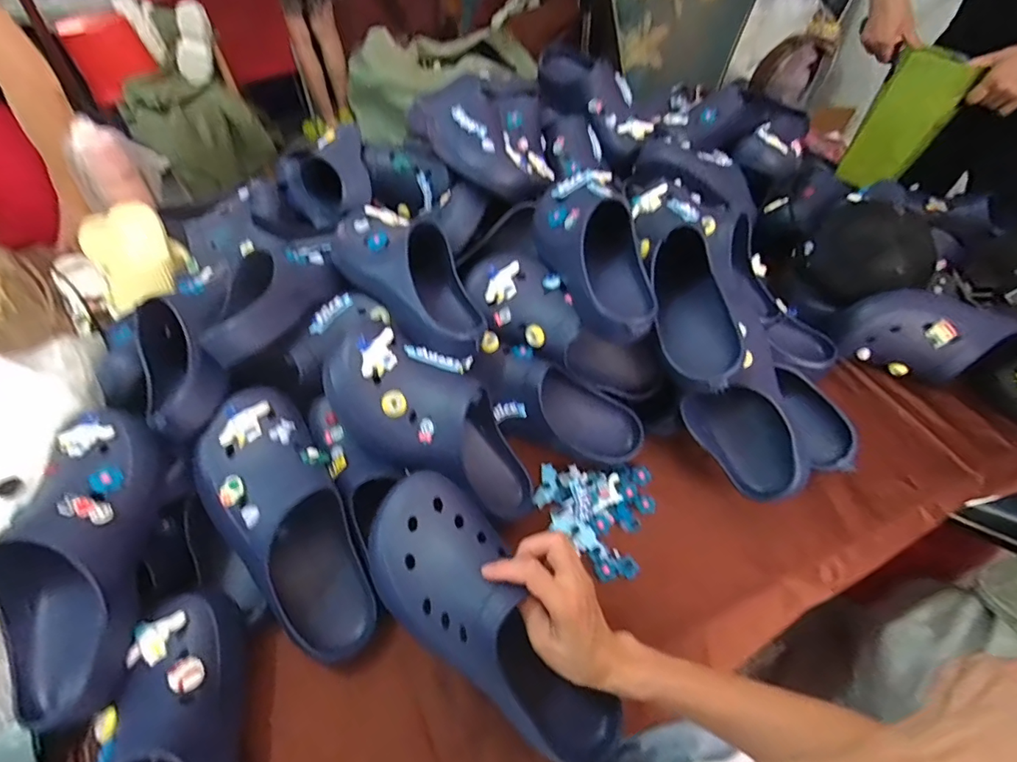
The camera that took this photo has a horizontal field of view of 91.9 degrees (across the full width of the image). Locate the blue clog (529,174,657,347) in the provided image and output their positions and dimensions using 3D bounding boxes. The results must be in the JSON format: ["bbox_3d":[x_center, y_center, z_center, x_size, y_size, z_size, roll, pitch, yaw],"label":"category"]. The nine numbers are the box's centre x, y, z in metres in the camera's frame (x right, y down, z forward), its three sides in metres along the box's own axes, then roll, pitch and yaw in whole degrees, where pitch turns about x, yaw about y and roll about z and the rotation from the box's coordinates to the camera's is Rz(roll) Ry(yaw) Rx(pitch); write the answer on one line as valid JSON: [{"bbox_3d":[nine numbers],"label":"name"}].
[{"bbox_3d":[0.104,-0.158,0.587,0.104,0.089,0.251,-12,66,-9],"label":"blue clog"}]

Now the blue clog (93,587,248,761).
[{"bbox_3d":[-0.288,0.319,0.415,0.105,0.096,0.262,-13,65,-10],"label":"blue clog"}]

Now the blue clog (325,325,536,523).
[{"bbox_3d":[-0.070,0.053,0.549,0.284,0.098,0.117,41,52,-18],"label":"blue clog"}]

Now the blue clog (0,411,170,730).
[{"bbox_3d":[-0.405,0.160,0.462,0.122,0.098,0.275,-1,70,0],"label":"blue clog"}]

